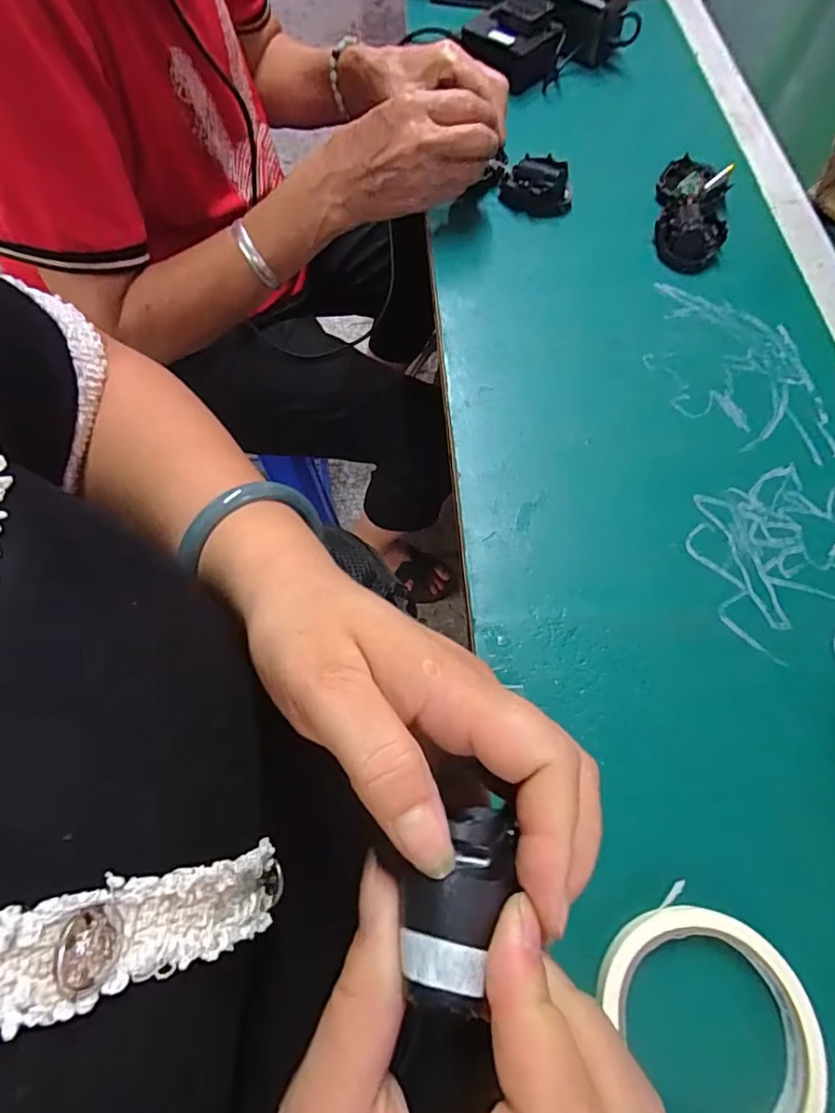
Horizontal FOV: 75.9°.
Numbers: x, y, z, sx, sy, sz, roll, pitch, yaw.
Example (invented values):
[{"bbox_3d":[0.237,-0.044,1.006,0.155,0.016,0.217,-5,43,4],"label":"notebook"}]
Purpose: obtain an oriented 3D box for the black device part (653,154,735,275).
[{"bbox_3d":[0.225,-0.284,0.441,0.054,0.025,0.115,10,66,2],"label":"black device part"}]

